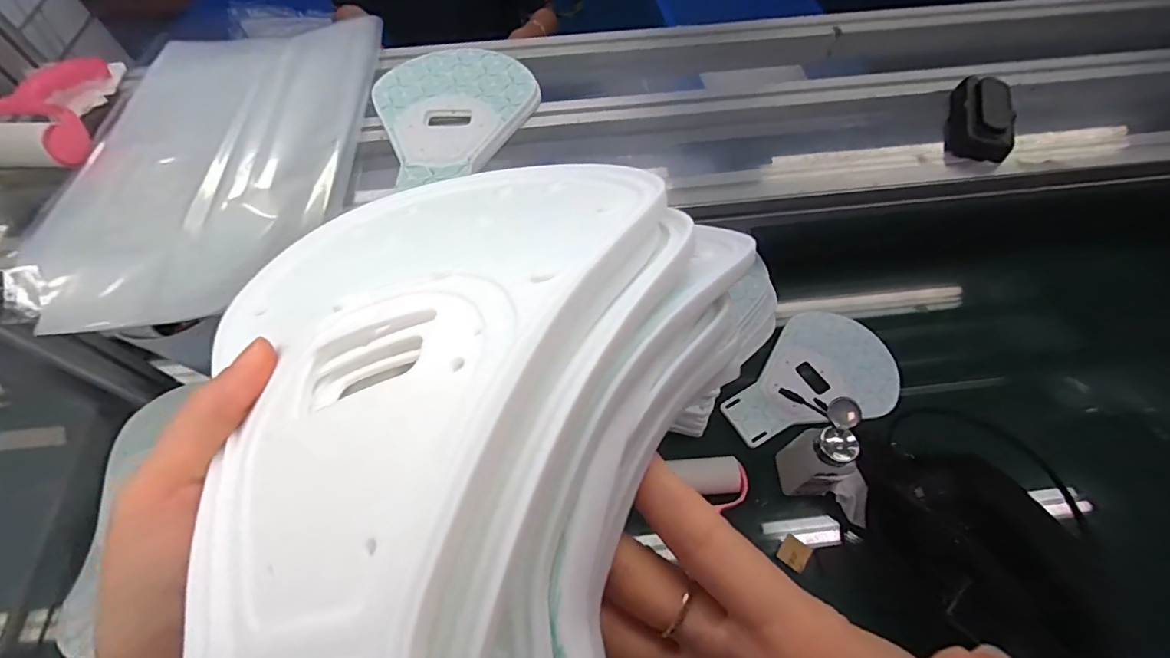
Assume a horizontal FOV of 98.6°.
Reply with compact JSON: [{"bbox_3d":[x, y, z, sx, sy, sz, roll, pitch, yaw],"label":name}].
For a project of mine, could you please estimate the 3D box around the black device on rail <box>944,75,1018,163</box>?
[{"bbox_3d":[0.401,-0.215,0.512,0.048,0.034,0.105,14,61,9],"label":"black device on rail"}]

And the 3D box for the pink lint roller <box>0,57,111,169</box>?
[{"bbox_3d":[-0.551,-0.232,0.532,0.120,0.050,0.167,11,60,7],"label":"pink lint roller"}]

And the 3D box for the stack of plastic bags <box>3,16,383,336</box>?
[{"bbox_3d":[-0.366,-0.185,0.521,0.263,0.032,0.398,3,60,2],"label":"stack of plastic bags"}]

